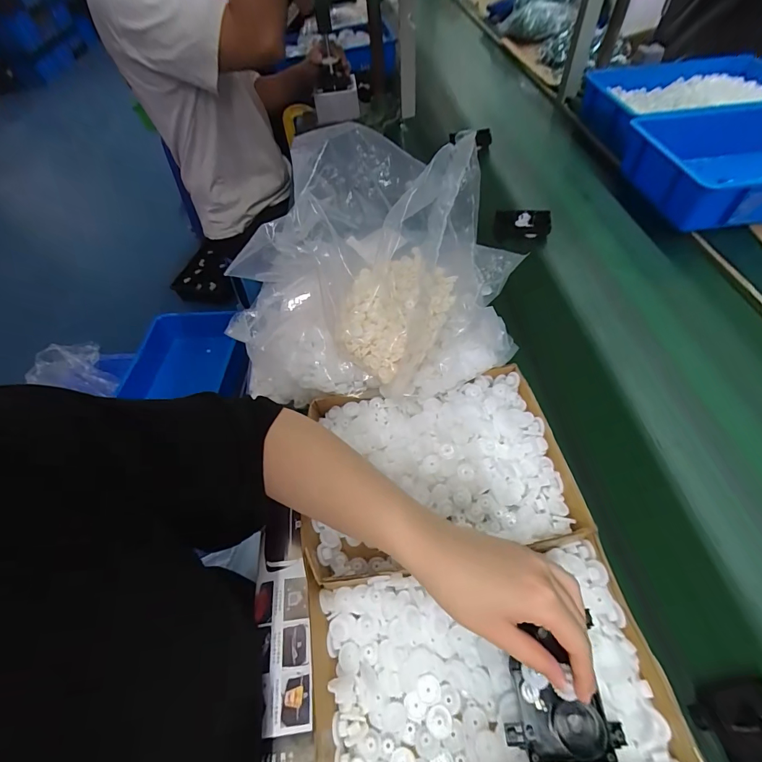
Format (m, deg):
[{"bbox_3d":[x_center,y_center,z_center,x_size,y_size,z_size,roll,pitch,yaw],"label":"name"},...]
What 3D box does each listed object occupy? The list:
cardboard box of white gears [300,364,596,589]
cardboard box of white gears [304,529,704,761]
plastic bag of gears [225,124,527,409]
[{"bbox_3d":[0.056,0.093,0.424,0.265,0.051,0.190,-9,53,-2],"label":"cardboard box of white gears"},{"bbox_3d":[0.082,0.251,0.326,0.281,0.044,0.182,-8,53,-1],"label":"cardboard box of white gears"},{"bbox_3d":[-0.009,-0.130,0.465,0.352,0.202,0.234,2,54,6],"label":"plastic bag of gears"}]

